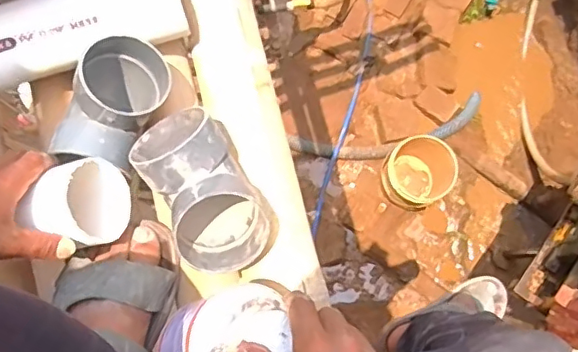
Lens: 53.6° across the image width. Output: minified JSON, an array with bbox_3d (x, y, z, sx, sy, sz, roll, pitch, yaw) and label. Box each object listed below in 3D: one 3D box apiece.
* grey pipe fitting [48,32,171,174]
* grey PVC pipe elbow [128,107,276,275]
[{"bbox_3d":[-0.166,-0.068,0.549,0.081,0.084,0.123,24,80,4],"label":"grey pipe fitting"},{"bbox_3d":[-0.079,0.011,0.520,0.087,0.083,0.156,-31,81,-6],"label":"grey PVC pipe elbow"}]

